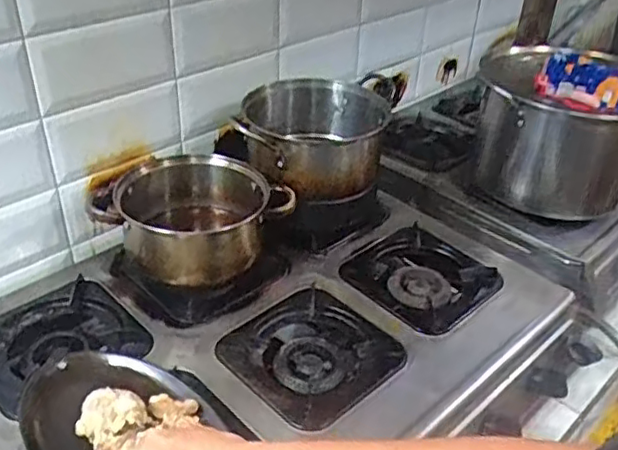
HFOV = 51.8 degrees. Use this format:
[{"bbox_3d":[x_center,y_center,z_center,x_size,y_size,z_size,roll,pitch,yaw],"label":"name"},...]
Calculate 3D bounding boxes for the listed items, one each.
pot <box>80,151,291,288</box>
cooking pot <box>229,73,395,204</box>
[{"bbox_3d":[-0.144,0.005,0.832,0.178,0.122,0.187,2,35,-2],"label":"pot"},{"bbox_3d":[0.008,-0.125,0.939,0.211,0.114,0.202,5,35,2],"label":"cooking pot"}]

